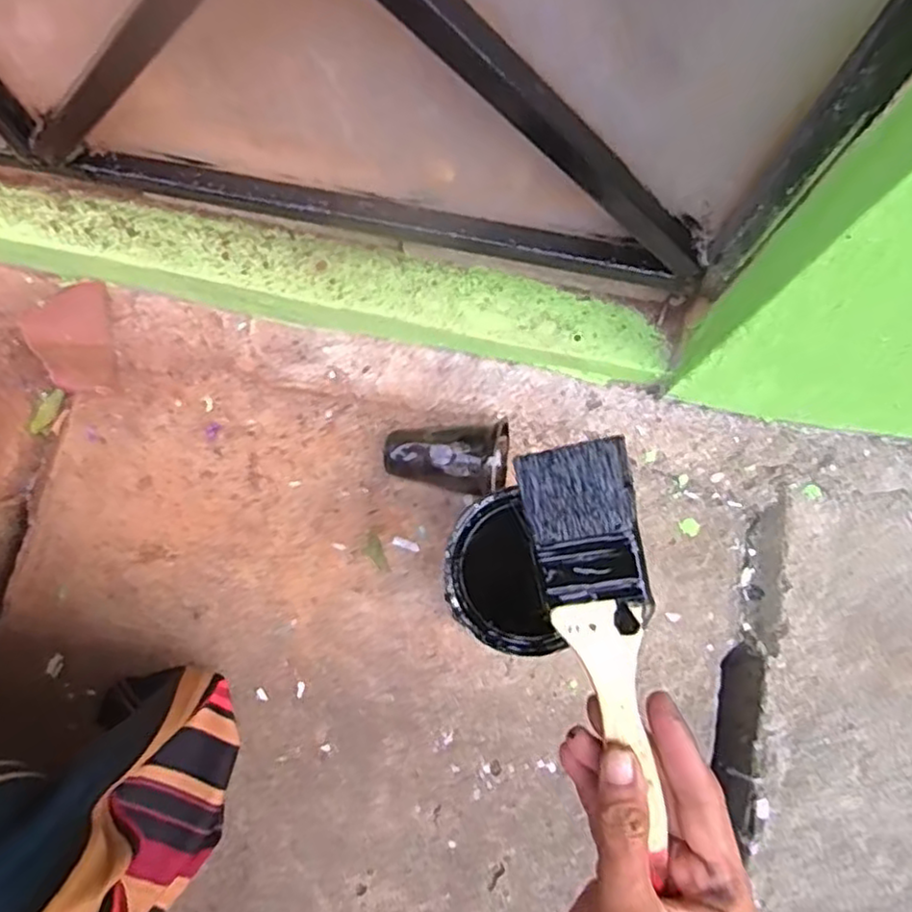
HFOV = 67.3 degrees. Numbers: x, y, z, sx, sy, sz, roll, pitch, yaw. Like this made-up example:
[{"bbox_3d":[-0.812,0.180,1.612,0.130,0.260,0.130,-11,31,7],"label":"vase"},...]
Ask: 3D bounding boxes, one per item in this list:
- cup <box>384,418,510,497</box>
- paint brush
[{"bbox_3d":[-0.010,0.005,0.536,0.092,0.056,0.056,-2,78,1],"label":"cup"},{"bbox_3d":[0.064,0.072,0.289,0.044,0.014,0.154,-14,82,17],"label":"paint brush"}]

